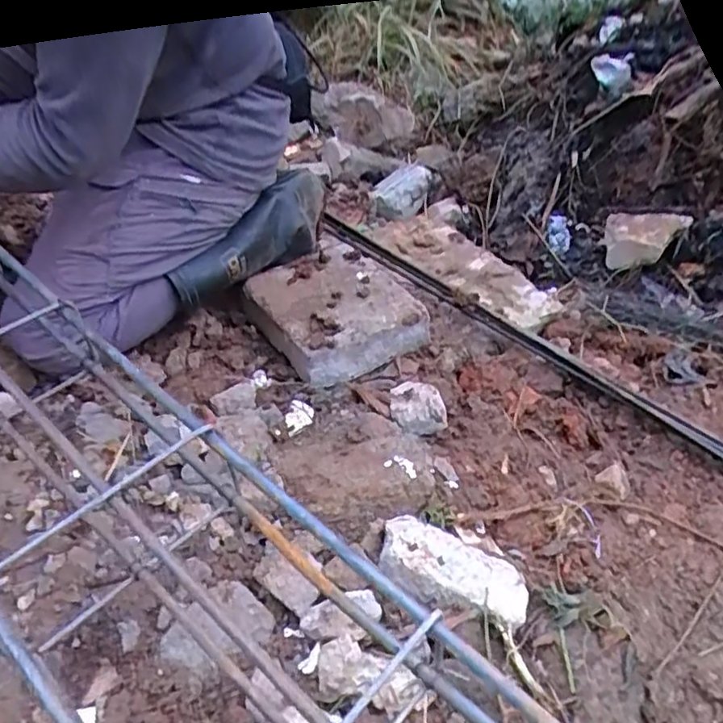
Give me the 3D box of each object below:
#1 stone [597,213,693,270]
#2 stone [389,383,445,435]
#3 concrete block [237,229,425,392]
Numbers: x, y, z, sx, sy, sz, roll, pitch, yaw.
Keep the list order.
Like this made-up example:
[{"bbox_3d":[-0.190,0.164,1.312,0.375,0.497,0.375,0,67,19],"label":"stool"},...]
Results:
[{"bbox_3d":[0.513,-0.215,1.156,0.136,0.087,0.089,7,41,4],"label":"stone"},{"bbox_3d":[0.078,0.062,0.860,0.077,0.037,0.075,3,41,0],"label":"stone"},{"bbox_3d":[-0.049,-0.089,0.984,0.227,0.067,0.248,-21,45,-23],"label":"concrete block"}]

